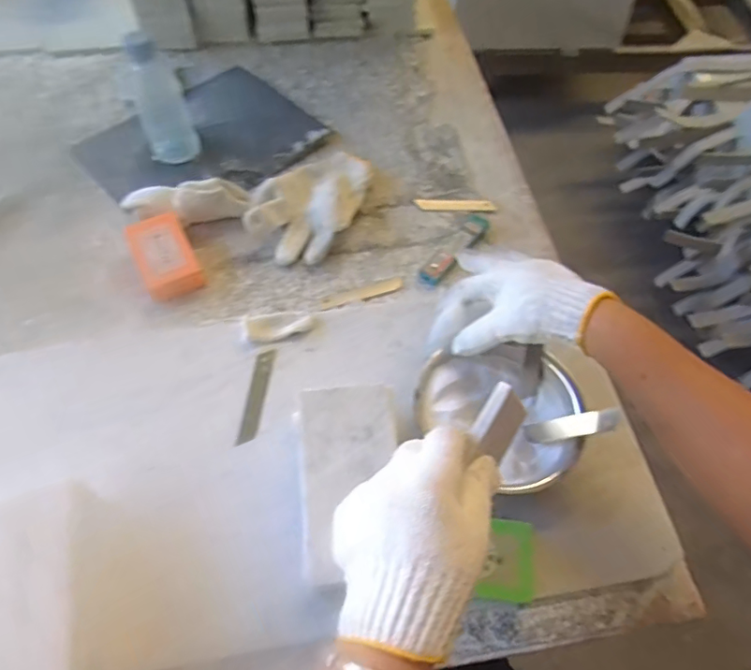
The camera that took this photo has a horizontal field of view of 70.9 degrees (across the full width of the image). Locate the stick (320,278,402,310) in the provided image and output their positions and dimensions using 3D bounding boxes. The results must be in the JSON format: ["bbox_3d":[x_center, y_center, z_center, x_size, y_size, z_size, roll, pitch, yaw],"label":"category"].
[{"bbox_3d":[-0.015,-0.048,0.602,0.096,0.004,0.016,-16,60,-11],"label":"stick"}]

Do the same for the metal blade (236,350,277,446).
[{"bbox_3d":[-0.118,0.059,0.523,0.018,0.004,0.101,13,59,-9],"label":"metal blade"}]

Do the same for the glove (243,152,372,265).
[{"bbox_3d":[-0.081,-0.163,0.650,0.114,0.039,0.180,17,60,9],"label":"glove"}]

